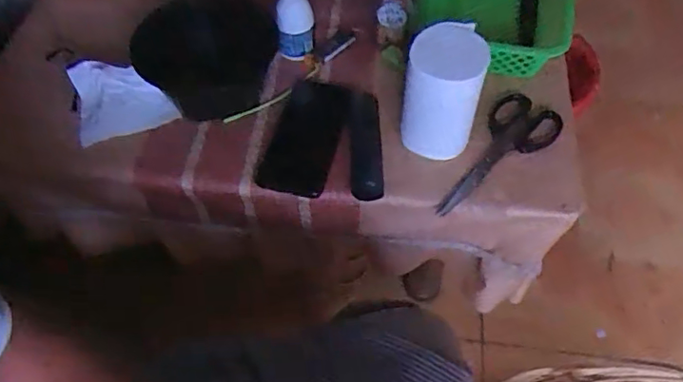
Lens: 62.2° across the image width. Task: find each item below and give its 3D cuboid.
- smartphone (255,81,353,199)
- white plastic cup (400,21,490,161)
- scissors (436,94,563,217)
[{"bbox_3d":[-0.044,-0.065,0.672,0.088,0.015,0.170,6,54,14],"label":"smartphone"},{"bbox_3d":[0.109,-0.109,0.622,0.078,0.128,0.085,6,57,5],"label":"white plastic cup"},{"bbox_3d":[0.168,-0.041,0.637,0.189,0.019,0.079,-40,64,-22],"label":"scissors"}]

